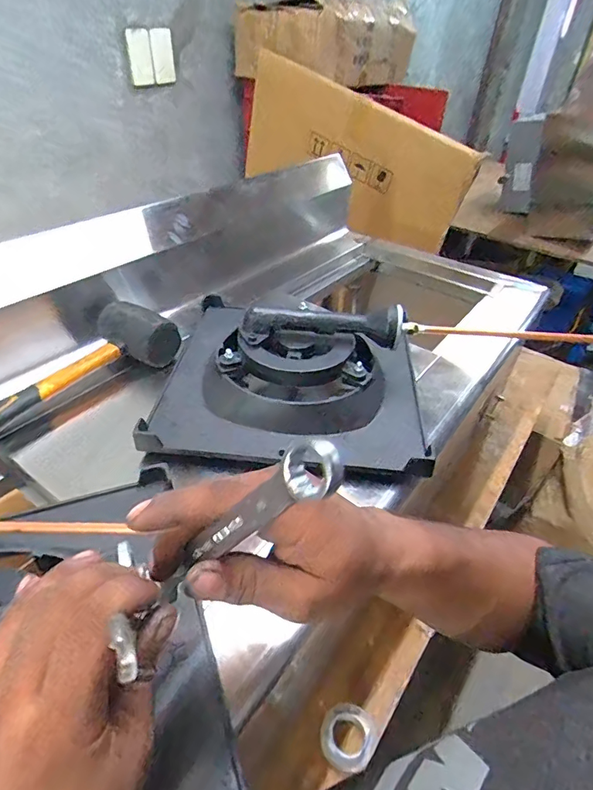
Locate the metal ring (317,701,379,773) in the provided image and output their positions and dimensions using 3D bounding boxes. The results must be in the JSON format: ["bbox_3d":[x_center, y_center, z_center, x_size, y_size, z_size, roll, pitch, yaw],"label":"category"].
[{"bbox_3d":[0.061,0.400,0.536,0.062,0.024,0.059,3,39,-2],"label":"metal ring"}]

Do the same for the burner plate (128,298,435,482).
[{"bbox_3d":[-0.003,-0.021,0.499,0.293,0.097,0.207,6,39,2],"label":"burner plate"}]

